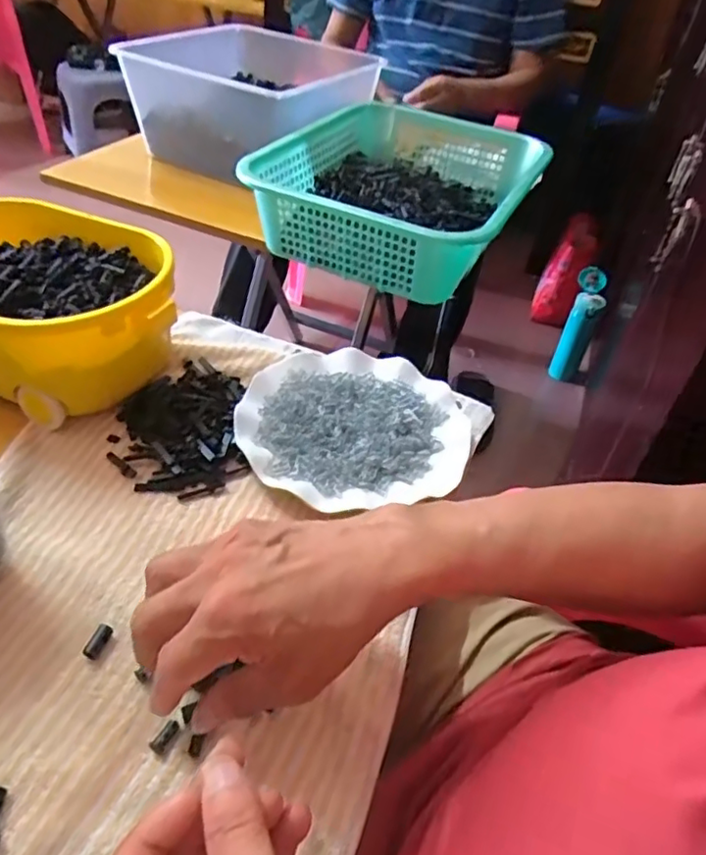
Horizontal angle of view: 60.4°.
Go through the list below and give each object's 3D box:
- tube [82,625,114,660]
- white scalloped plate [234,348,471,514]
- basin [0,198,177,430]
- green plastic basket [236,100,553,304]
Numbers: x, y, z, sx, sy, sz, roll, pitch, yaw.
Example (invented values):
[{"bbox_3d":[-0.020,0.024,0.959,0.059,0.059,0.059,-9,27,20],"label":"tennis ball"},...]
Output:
[{"bbox_3d":[-0.149,0.124,0.354,0.010,0.009,0.019,18,43,13],"label":"tube"},{"bbox_3d":[0.002,-0.006,0.494,0.182,0.014,0.168,-10,44,-17],"label":"white scalloped plate"},{"bbox_3d":[-0.261,-0.099,0.499,0.231,0.095,0.182,-1,42,-8],"label":"basin"},{"bbox_3d":[0.061,-0.306,0.781,0.301,0.094,0.384,19,43,14],"label":"green plastic basket"}]

